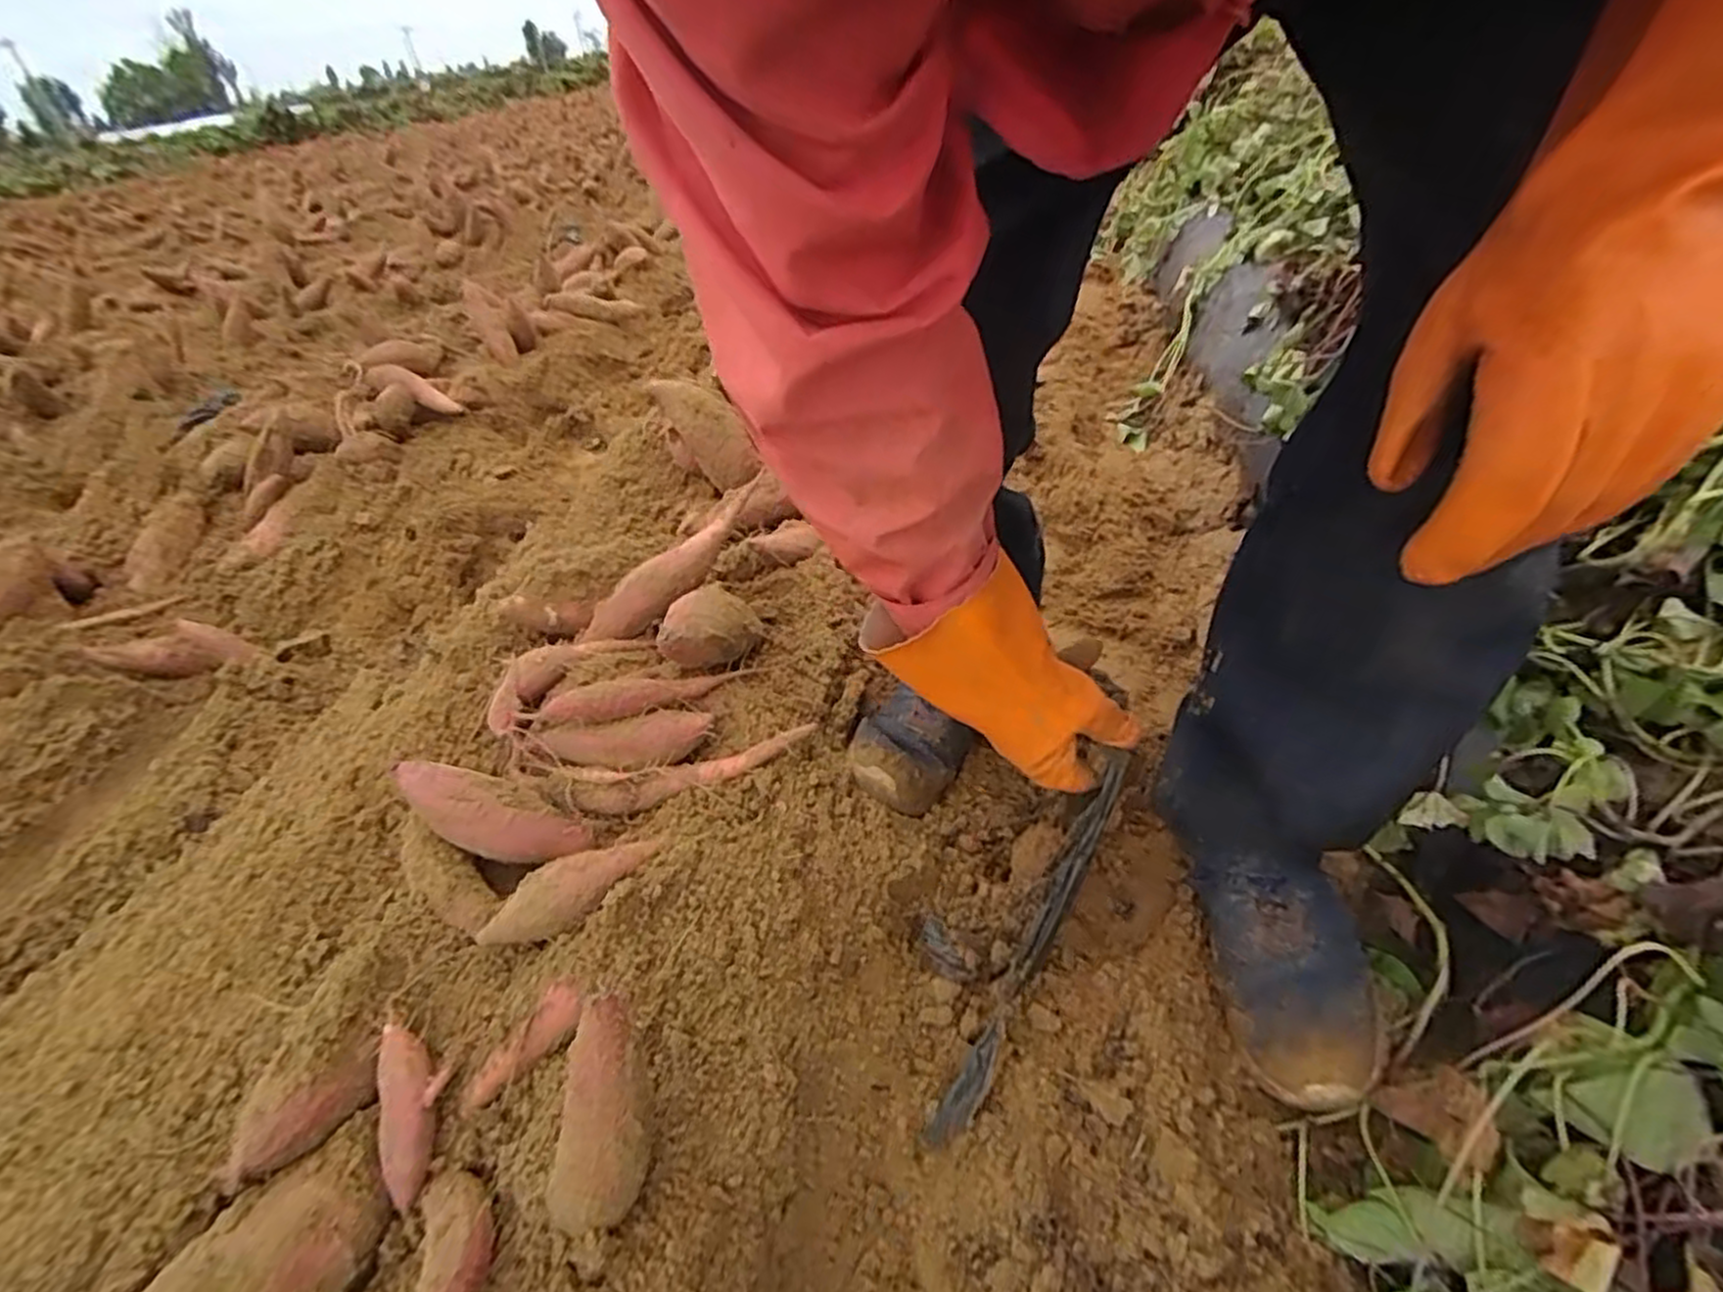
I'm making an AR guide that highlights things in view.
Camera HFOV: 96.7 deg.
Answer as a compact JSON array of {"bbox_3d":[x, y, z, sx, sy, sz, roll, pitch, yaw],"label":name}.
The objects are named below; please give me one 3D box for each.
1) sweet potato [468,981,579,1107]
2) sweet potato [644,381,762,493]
[{"bbox_3d":[-0.226,0.270,0.516,0.021,0.027,0.082,24,47,31],"label":"sweet potato"},{"bbox_3d":[-0.211,-0.296,1.036,0.068,0.180,0.061,-44,10,-37],"label":"sweet potato"}]

